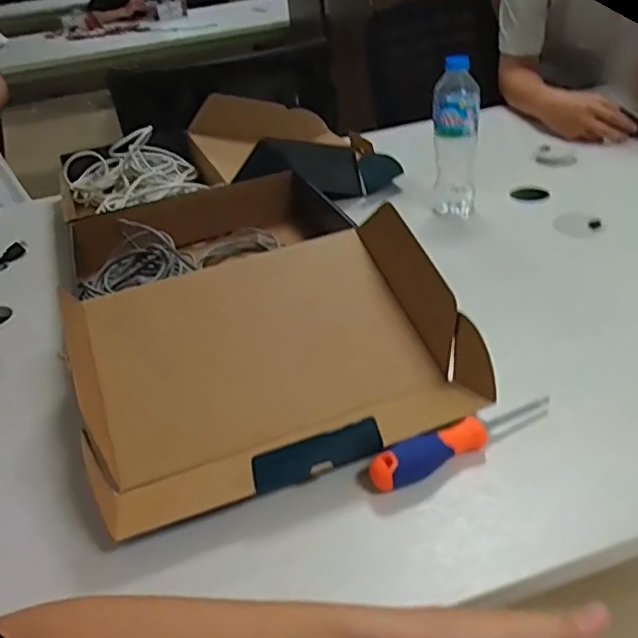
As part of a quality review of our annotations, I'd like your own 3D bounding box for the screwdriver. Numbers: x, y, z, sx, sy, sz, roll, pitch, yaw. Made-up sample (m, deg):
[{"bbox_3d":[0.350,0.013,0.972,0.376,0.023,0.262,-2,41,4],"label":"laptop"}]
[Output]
[{"bbox_3d":[0.125,0.103,0.516,0.177,0.037,0.022,-19,36,-18],"label":"screwdriver"}]

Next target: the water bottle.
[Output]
[{"bbox_3d":[0.196,-0.256,0.874,0.064,0.215,0.051,3,35,14],"label":"water bottle"}]

